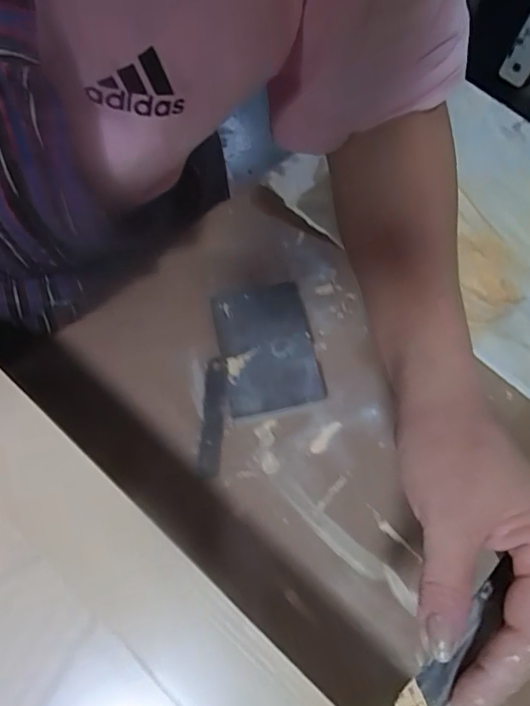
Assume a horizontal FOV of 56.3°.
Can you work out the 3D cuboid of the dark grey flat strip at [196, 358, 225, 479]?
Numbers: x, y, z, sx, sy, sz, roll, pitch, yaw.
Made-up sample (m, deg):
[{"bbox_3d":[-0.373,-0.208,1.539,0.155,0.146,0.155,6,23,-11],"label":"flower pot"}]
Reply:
[{"bbox_3d":[-0.039,0.047,0.373,0.016,0.004,0.090,3,68,-1],"label":"dark grey flat strip"}]

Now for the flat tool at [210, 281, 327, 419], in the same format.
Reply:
[{"bbox_3d":[0.001,-0.003,0.379,0.069,0.023,0.099,-10,68,-7],"label":"flat tool"}]

